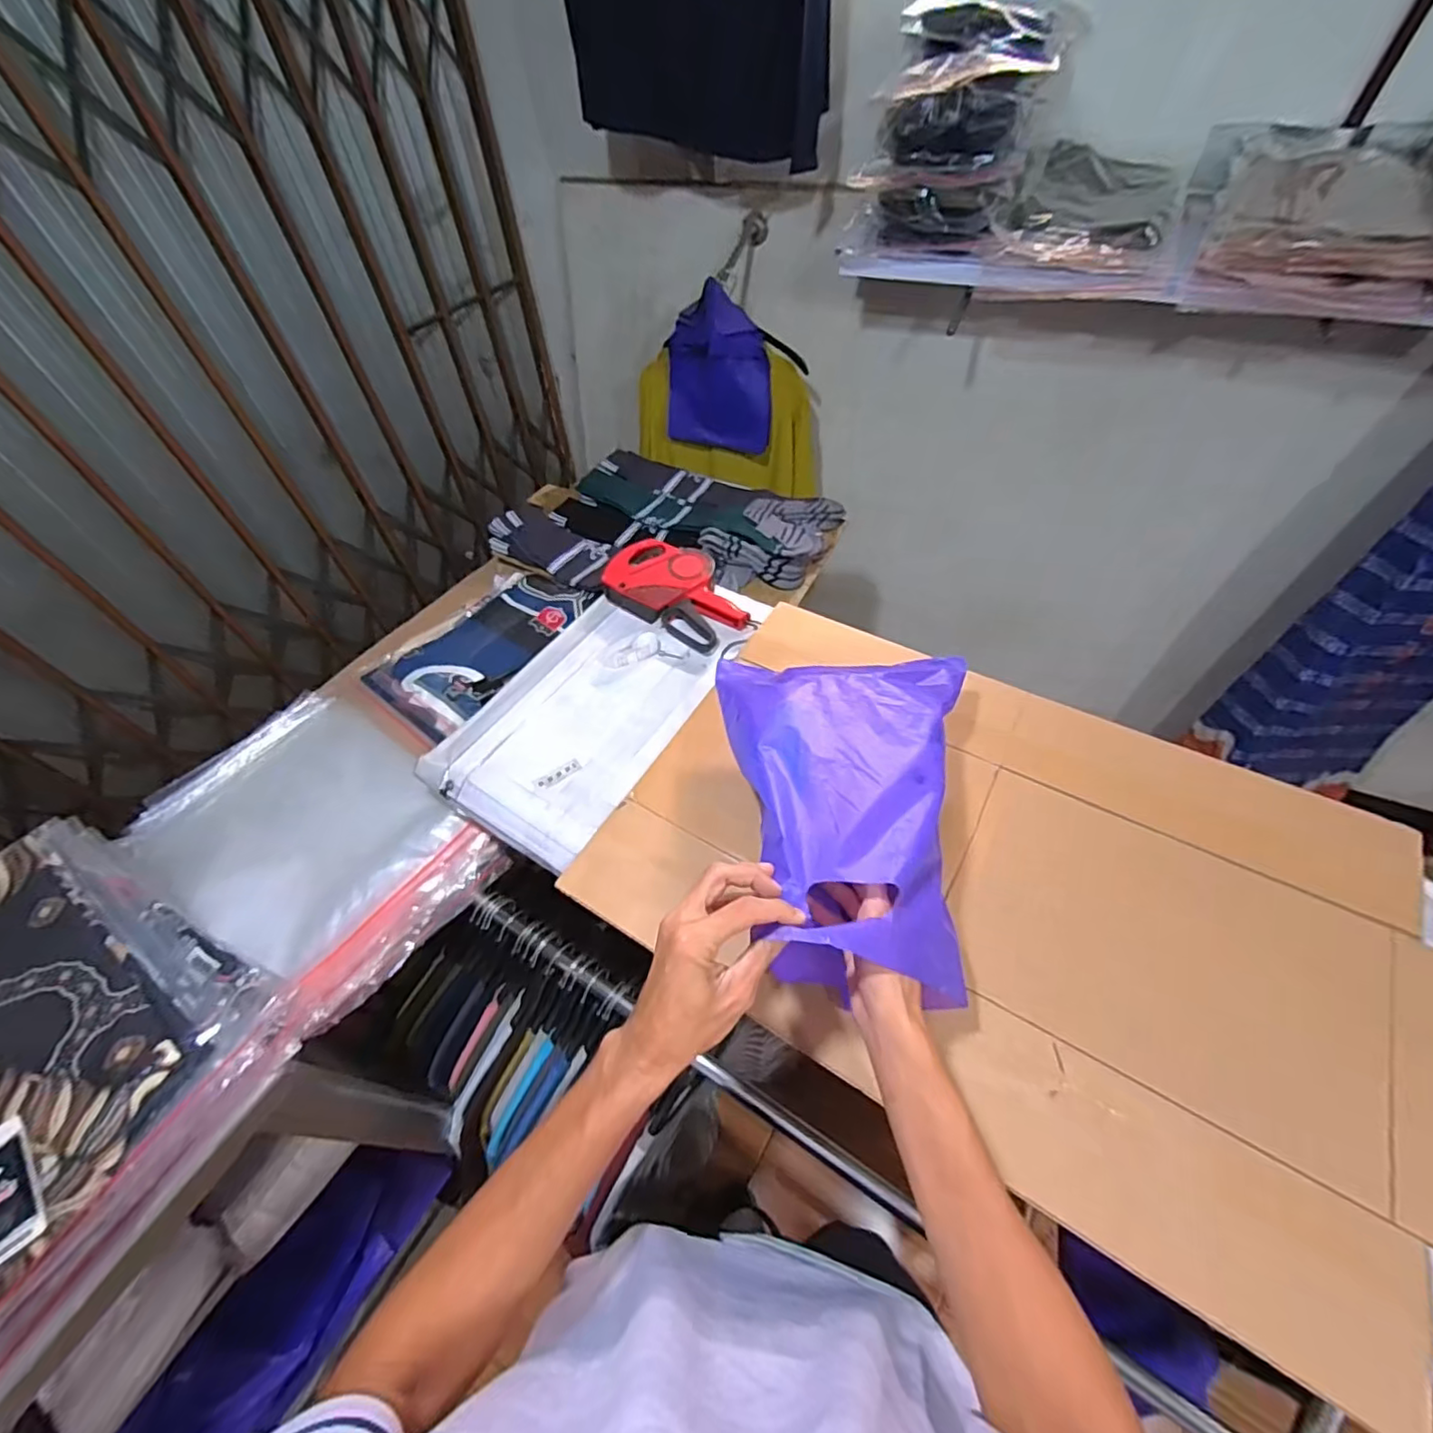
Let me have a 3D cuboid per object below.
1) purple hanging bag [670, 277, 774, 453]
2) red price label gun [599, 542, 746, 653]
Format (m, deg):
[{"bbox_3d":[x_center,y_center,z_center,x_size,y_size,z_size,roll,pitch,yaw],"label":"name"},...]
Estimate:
[{"bbox_3d":[-0.004,-0.794,1.405,0.252,0.343,0.078,20,56,18],"label":"purple hanging bag"},{"bbox_3d":[-0.055,-0.187,0.894,0.218,0.050,0.123,31,60,24],"label":"red price label gun"}]

